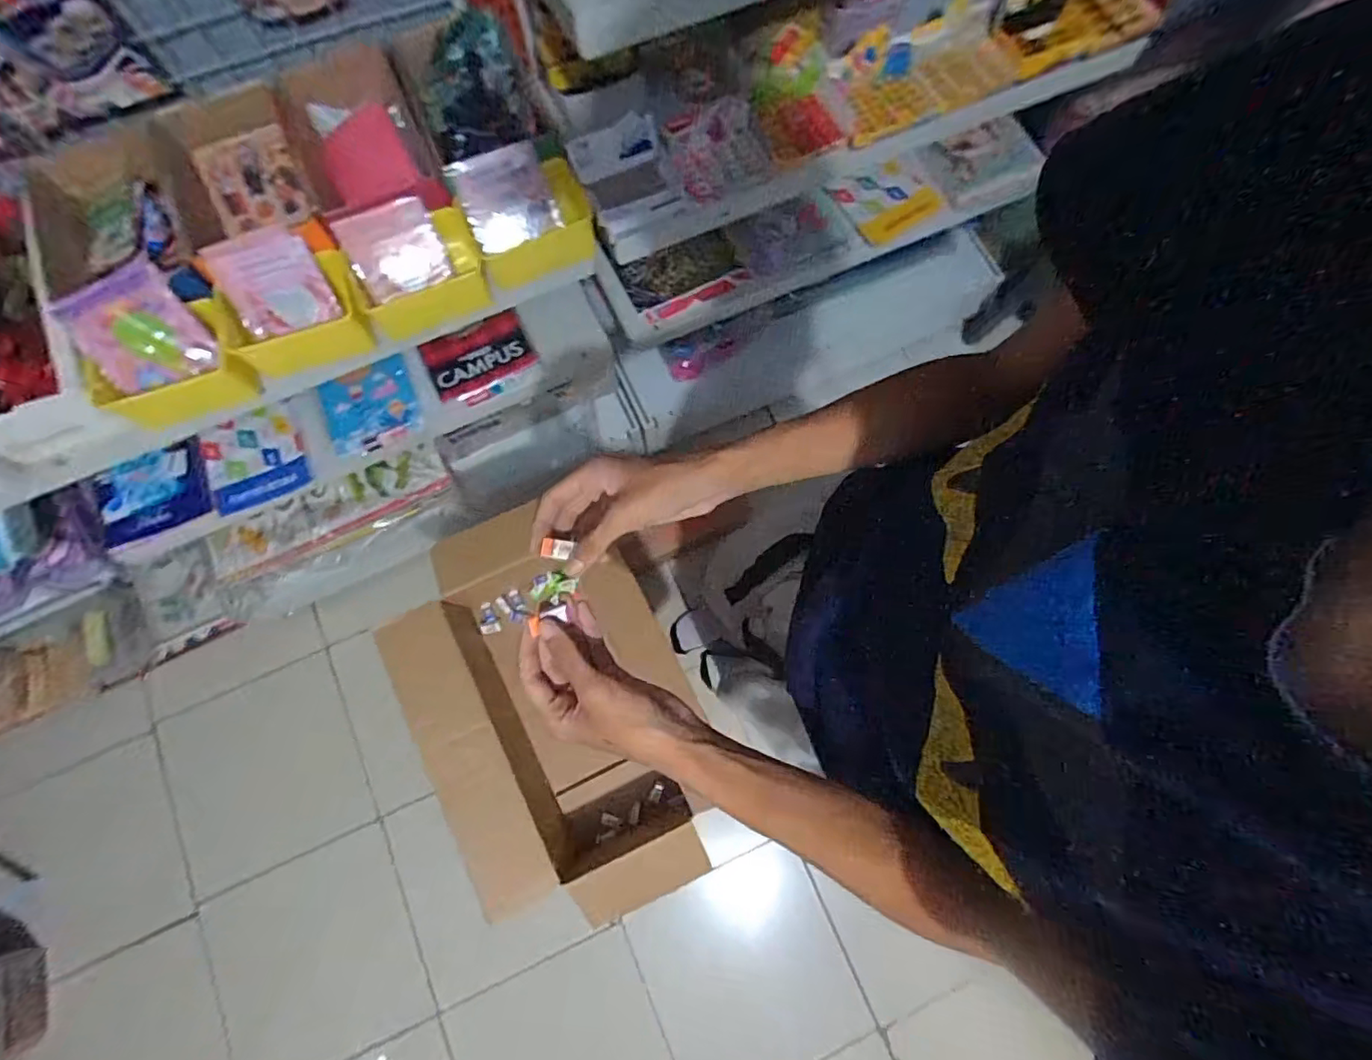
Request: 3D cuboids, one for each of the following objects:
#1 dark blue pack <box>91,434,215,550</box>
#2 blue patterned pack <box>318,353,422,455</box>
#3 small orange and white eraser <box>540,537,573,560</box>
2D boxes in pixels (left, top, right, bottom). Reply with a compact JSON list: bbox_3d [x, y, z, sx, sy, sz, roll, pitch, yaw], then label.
[{"bbox_3d":[-0.863,-0.058,0.977,0.177,0.028,0.121,-24,92,-7],"label":"dark blue pack"},{"bbox_3d":[-0.535,-0.210,1.020,0.152,0.032,0.134,-27,77,-7],"label":"blue patterned pack"},{"bbox_3d":[-0.098,0.014,0.455,0.022,0.008,0.015,7,76,2],"label":"small orange and white eraser"}]

